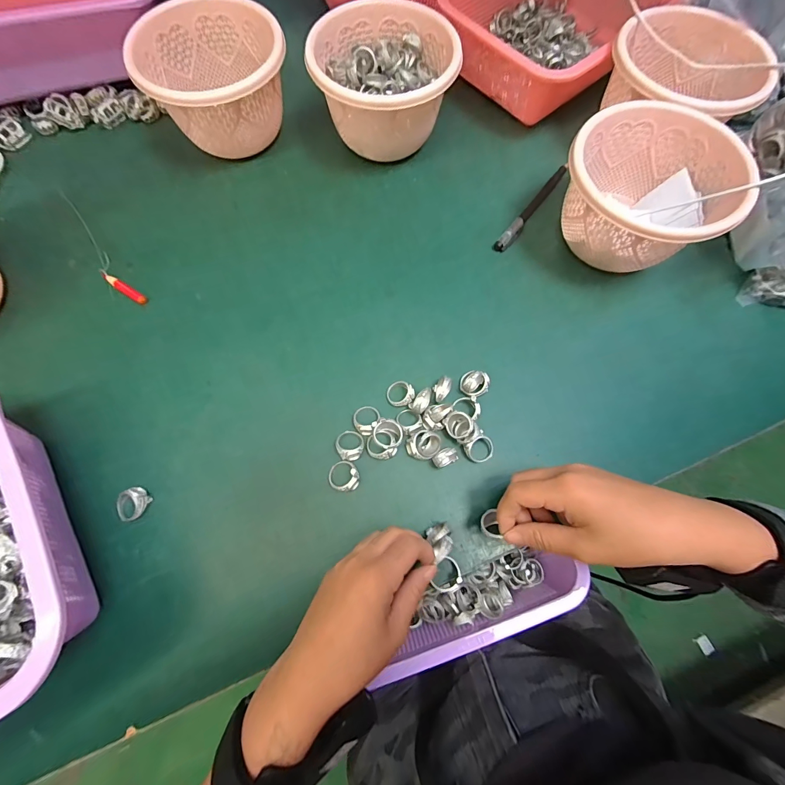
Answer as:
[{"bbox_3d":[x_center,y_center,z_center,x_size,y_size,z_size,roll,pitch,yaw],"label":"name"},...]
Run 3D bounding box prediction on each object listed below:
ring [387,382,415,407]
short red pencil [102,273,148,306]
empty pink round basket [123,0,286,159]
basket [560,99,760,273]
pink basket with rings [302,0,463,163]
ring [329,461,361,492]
[{"bbox_3d":[0.007,0.002,0.321,0.025,0.015,0.023,0,74,-1],"label":"ring"},{"bbox_3d":[-0.266,-0.103,0.356,0.054,0.009,0.010,31,76,8],"label":"short red pencil"},{"bbox_3d":[-0.185,-0.329,0.387,0.139,0.091,0.134,0,74,-1],"label":"empty pink round basket"},{"bbox_3d":[0.226,-0.183,0.340,0.141,0.086,0.129,0,74,-1],"label":"basket"},{"bbox_3d":[-0.011,-0.327,0.387,0.142,0.085,0.135,-20,75,-7],"label":"pink basket with rings"},{"bbox_3d":[-0.041,0.070,0.298,0.026,0.014,0.025,0,74,-1],"label":"ring"}]

